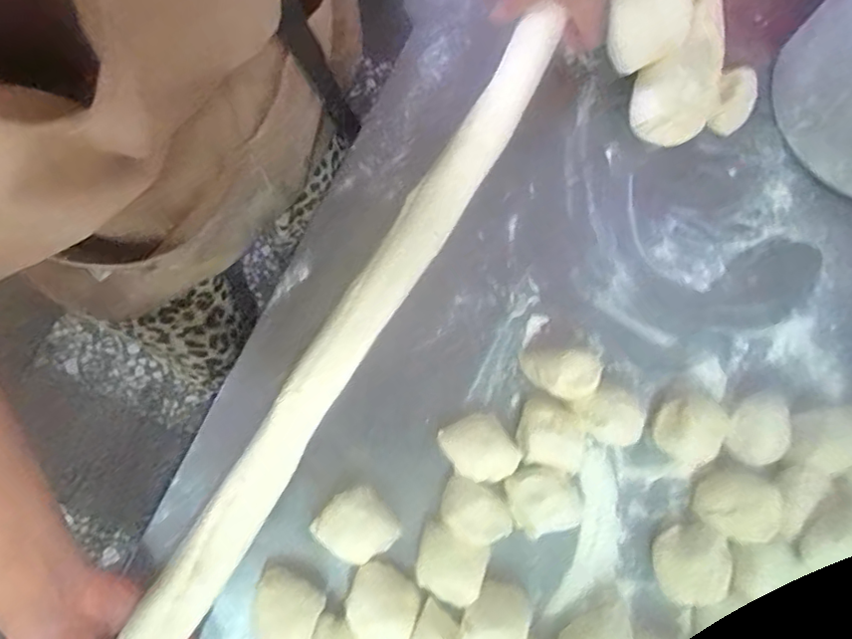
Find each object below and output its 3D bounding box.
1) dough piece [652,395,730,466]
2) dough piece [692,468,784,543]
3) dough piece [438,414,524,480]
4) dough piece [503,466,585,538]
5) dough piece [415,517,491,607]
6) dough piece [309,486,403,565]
[{"bbox_3d":[0.202,0.083,0.435,0.047,0.030,0.050,1,77,-3],"label":"dough piece"},{"bbox_3d":[0.235,0.140,0.429,0.058,0.031,0.048,18,77,1],"label":"dough piece"},{"bbox_3d":[0.040,0.098,0.429,0.045,0.026,0.053,-34,81,-10],"label":"dough piece"},{"bbox_3d":[0.087,0.134,0.424,0.050,0.024,0.048,1,77,-3],"label":"dough piece"},{"bbox_3d":[0.018,0.176,0.410,0.047,0.027,0.051,16,77,0],"label":"dough piece"},{"bbox_3d":[-0.051,0.151,0.412,0.050,0.030,0.050,-41,83,-11],"label":"dough piece"}]

